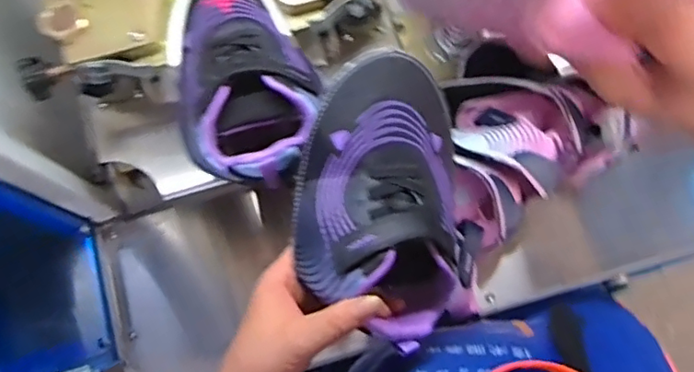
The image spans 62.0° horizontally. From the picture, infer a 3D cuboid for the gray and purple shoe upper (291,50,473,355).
[{"bbox_3d":[0.024,0.010,0.415,0.120,0.062,0.194,-3,76,0],"label":"gray and purple shoe upper"}]

